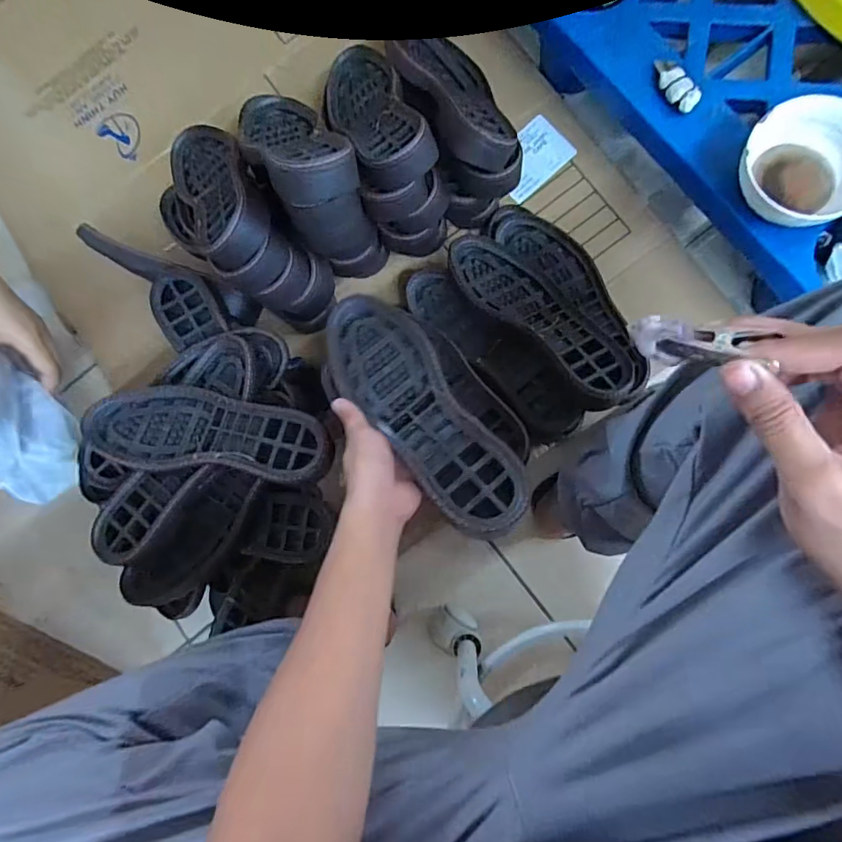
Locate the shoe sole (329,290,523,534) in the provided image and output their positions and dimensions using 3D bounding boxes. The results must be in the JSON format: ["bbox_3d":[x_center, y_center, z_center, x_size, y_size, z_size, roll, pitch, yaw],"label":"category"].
[{"bbox_3d":[-0.004,-0.013,0.470,0.085,0.034,0.268,-38,61,3],"label":"shoe sole"}]

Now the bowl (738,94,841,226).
[{"bbox_3d":[0.367,-0.246,0.496,0.110,0.055,0.113,-1,85,8],"label":"bowl"}]

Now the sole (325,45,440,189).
[{"bbox_3d":[-0.058,-0.351,0.592,0.089,0.043,0.261,-25,56,5],"label":"sole"}]

